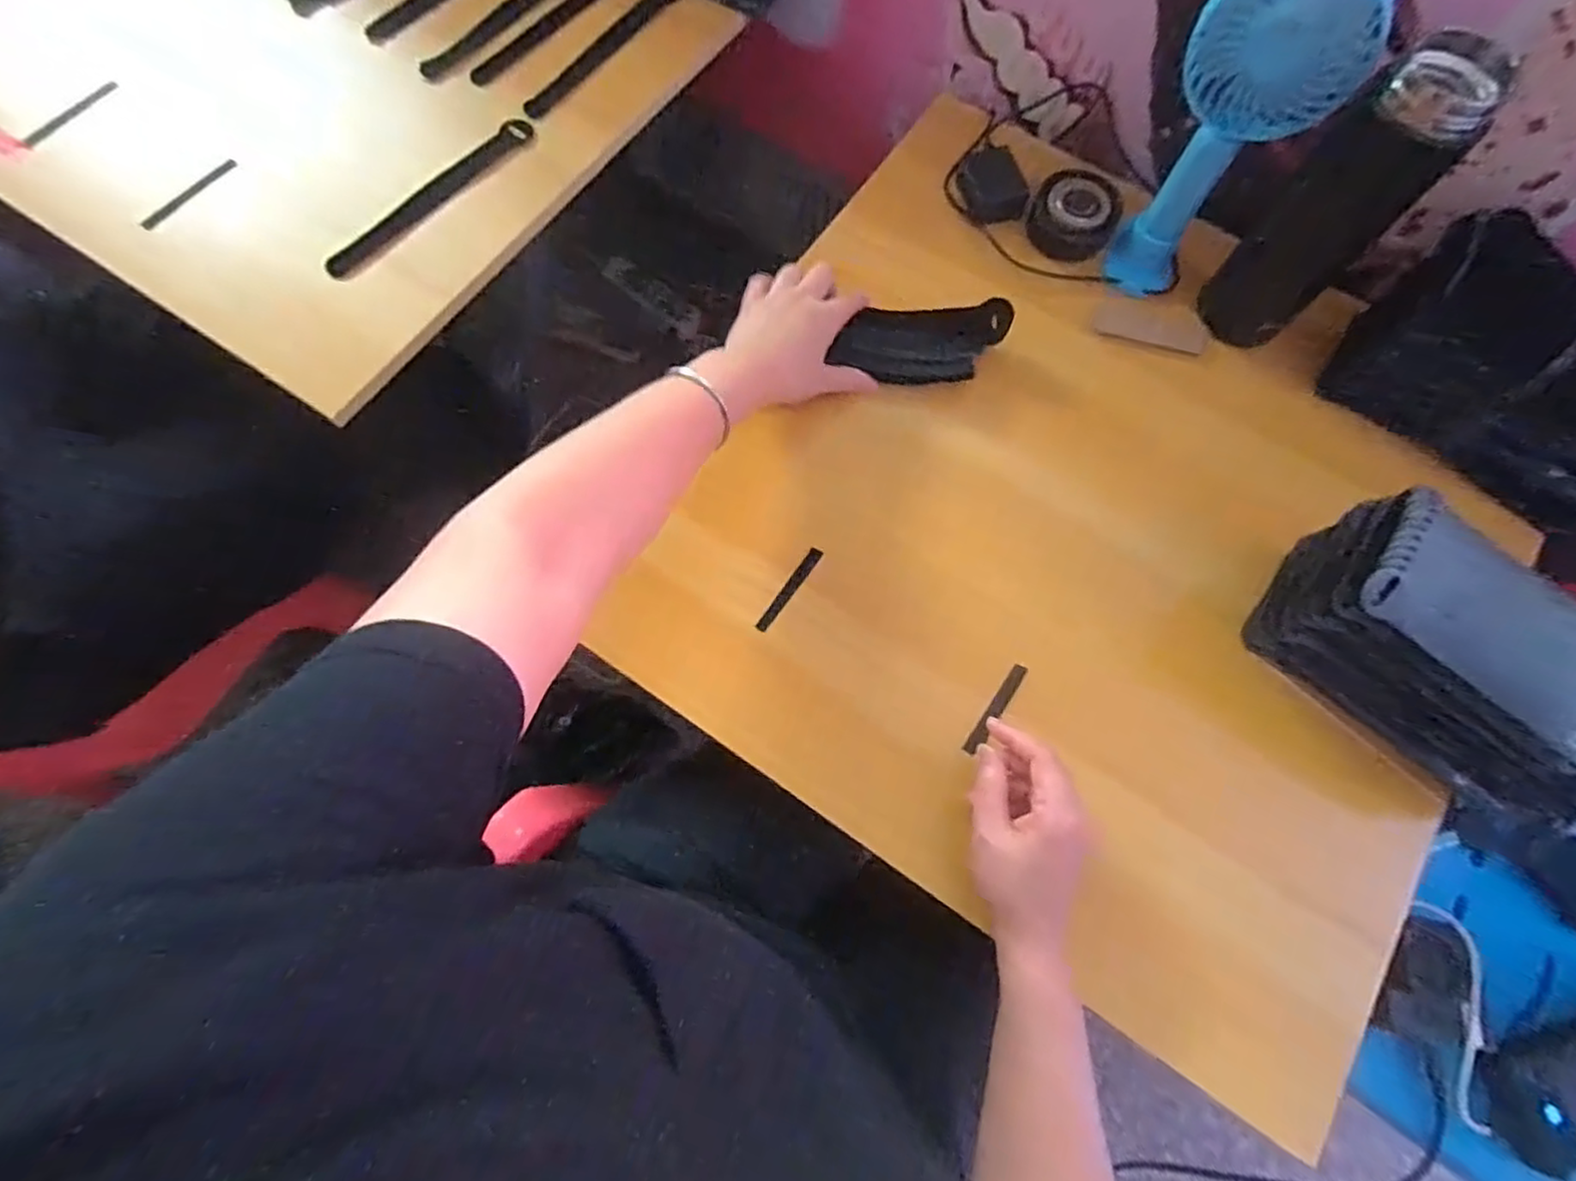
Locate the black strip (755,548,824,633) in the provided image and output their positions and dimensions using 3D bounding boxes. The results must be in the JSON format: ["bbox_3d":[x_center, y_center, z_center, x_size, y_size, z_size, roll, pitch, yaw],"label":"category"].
[{"bbox_3d":[0.001,-0.001,0.477,0.010,0.004,0.069,37,78,-1],"label":"black strip"}]

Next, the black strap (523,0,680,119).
[{"bbox_3d":[-0.159,-0.465,0.586,0.029,0.008,0.197,32,73,13],"label":"black strap"}]

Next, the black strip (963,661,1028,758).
[{"bbox_3d":[0.141,0.080,0.465,0.010,0.008,0.070,36,74,10],"label":"black strip"}]

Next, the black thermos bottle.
[{"bbox_3d":[0.359,-0.249,0.456,0.073,0.177,0.067,42,77,11],"label":"black thermos bottle"}]

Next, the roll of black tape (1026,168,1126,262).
[{"bbox_3d":[0.234,-0.307,0.563,0.070,0.030,0.064,0,73,-1],"label":"roll of black tape"}]

